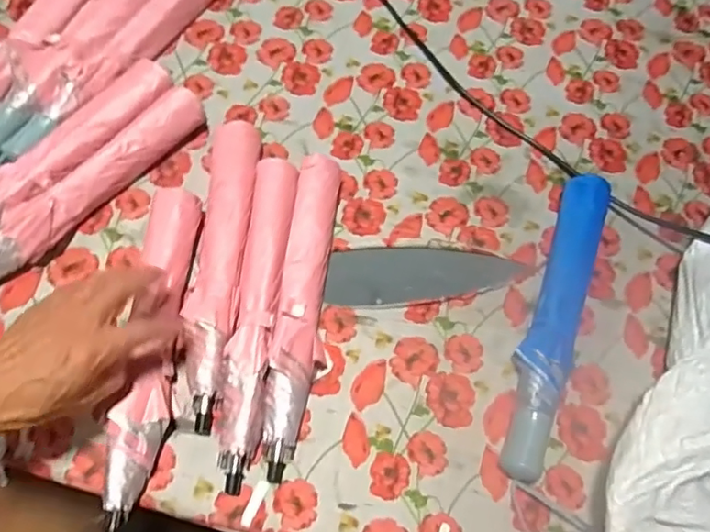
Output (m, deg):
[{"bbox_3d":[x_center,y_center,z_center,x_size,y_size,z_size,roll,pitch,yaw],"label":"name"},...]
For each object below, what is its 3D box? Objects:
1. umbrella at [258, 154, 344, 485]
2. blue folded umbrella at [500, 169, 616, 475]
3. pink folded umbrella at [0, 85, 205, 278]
[{"bbox_3d":[-0.053,0.037,0.547,0.050,0.043,0.327,7,64,-1],"label":"umbrella"},{"bbox_3d":[0.208,0.046,0.566,0.053,0.041,0.343,22,65,6],"label":"blue folded umbrella"},{"bbox_3d":[-0.289,-0.071,0.568,0.045,0.038,0.340,41,68,14],"label":"pink folded umbrella"}]

